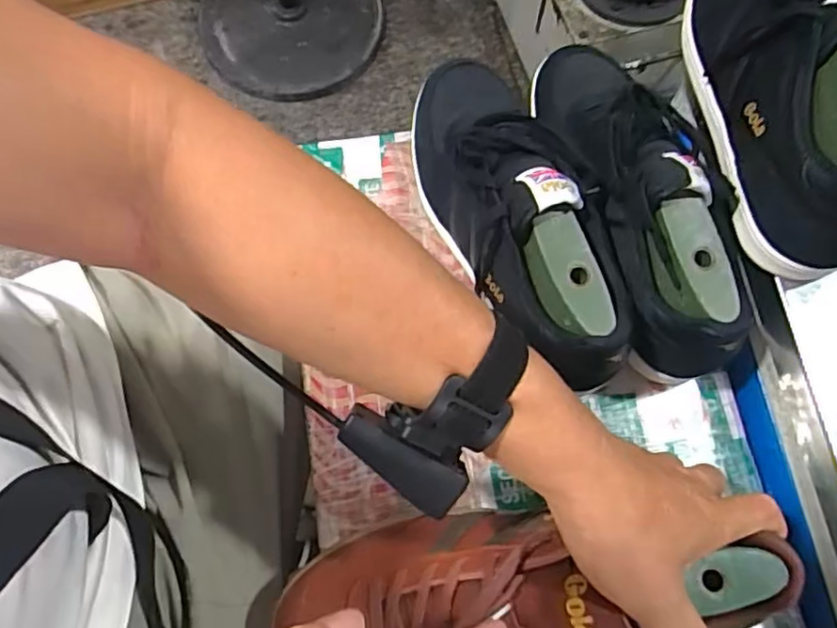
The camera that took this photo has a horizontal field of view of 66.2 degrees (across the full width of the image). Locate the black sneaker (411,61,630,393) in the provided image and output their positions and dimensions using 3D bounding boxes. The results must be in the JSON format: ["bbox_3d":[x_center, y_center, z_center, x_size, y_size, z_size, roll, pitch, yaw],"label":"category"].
[{"bbox_3d":[0.067,-0.074,0.453,0.091,0.085,0.264,-23,74,-8],"label":"black sneaker"}]

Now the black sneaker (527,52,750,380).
[{"bbox_3d":[0.157,-0.087,0.453,0.090,0.090,0.258,-12,72,-4],"label":"black sneaker"}]

